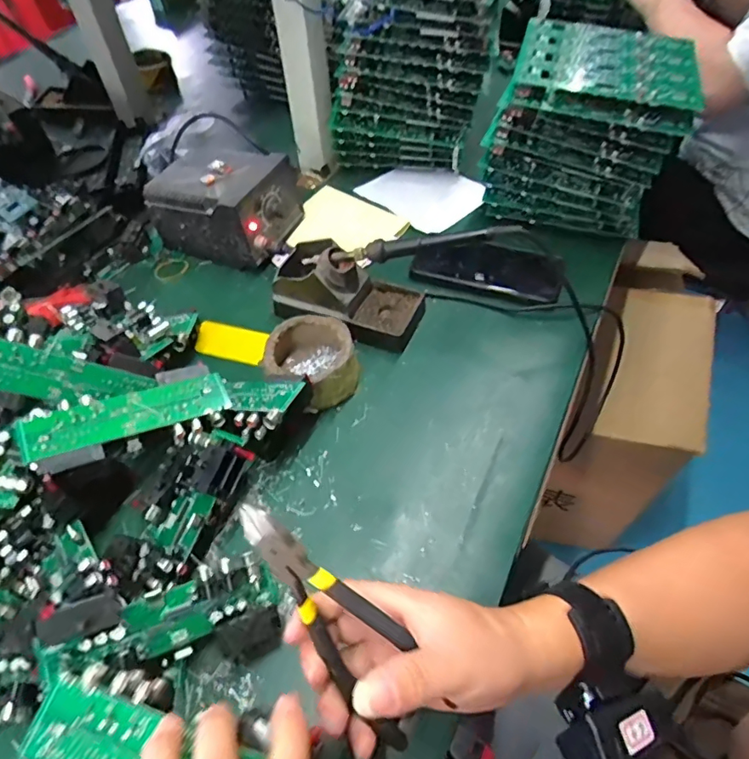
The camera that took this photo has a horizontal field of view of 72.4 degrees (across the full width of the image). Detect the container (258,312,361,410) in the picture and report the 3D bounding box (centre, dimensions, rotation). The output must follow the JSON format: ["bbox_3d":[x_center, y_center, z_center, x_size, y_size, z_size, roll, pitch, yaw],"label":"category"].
[{"bbox_3d":[-0.062,-0.015,0.488,0.083,0.049,0.085,-1,54,2],"label":"container"}]

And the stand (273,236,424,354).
[{"bbox_3d":[-0.026,-0.096,0.530,0.153,0.079,0.075,22,55,16],"label":"stand"}]

